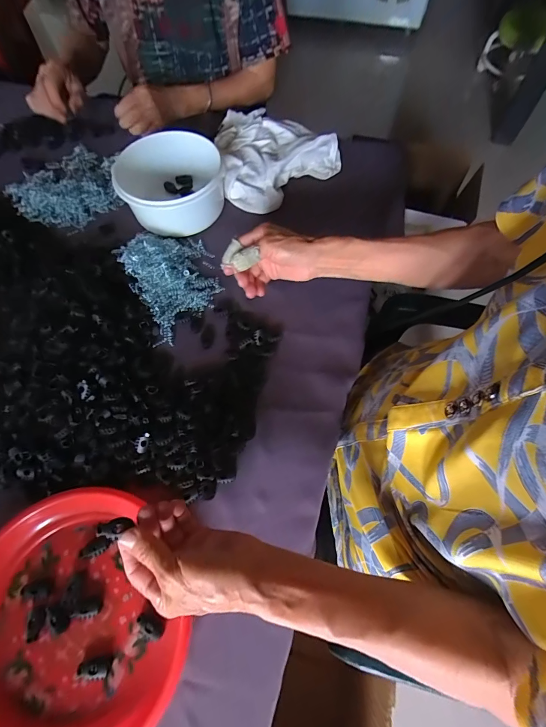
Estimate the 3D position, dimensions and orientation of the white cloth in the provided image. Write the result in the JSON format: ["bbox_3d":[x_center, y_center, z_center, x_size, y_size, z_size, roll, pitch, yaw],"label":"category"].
[{"bbox_3d":[0.008,-0.375,0.593,0.204,0.042,0.233,-10,66,-4],"label":"white cloth"}]

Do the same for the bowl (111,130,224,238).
[{"bbox_3d":[-0.154,-0.272,0.532,0.150,0.084,0.145,0,66,1],"label":"bowl"}]

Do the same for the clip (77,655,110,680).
[{"bbox_3d":[-0.167,0.283,0.313,0.029,0.009,0.015,-8,66,-2],"label":"clip"}]

